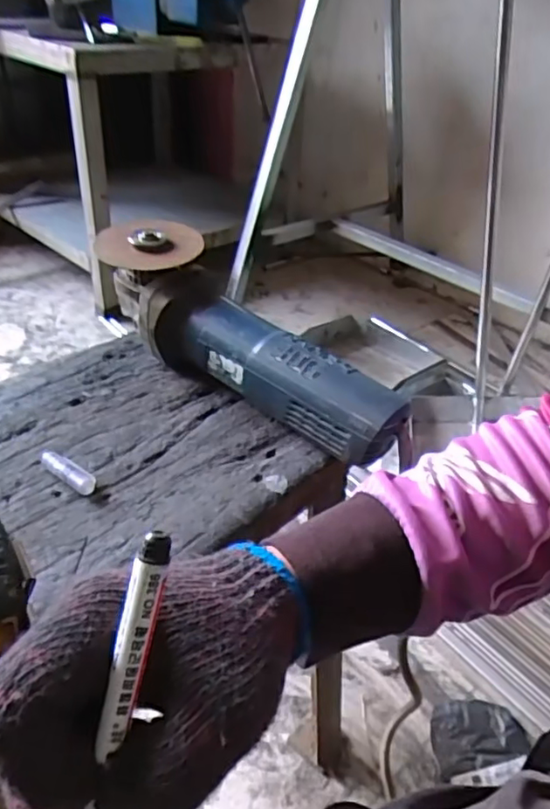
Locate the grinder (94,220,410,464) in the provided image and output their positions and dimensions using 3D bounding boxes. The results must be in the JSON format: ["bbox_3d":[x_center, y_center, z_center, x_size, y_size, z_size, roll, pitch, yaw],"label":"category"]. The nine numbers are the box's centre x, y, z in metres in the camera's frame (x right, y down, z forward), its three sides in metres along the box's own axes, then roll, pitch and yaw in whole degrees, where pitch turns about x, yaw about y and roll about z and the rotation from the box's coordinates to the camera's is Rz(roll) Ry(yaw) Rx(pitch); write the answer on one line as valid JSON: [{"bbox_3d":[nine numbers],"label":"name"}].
[{"bbox_3d":[-0.022,-0.054,0.474,0.291,0.100,0.077,27,41,29],"label":"grinder"}]

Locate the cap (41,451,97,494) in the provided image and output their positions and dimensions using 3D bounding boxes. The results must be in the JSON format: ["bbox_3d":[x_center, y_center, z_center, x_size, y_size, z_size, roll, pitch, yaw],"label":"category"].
[{"bbox_3d":[-0.136,0.045,0.396,0.045,0.011,0.012,25,40,27],"label":"cap"}]

